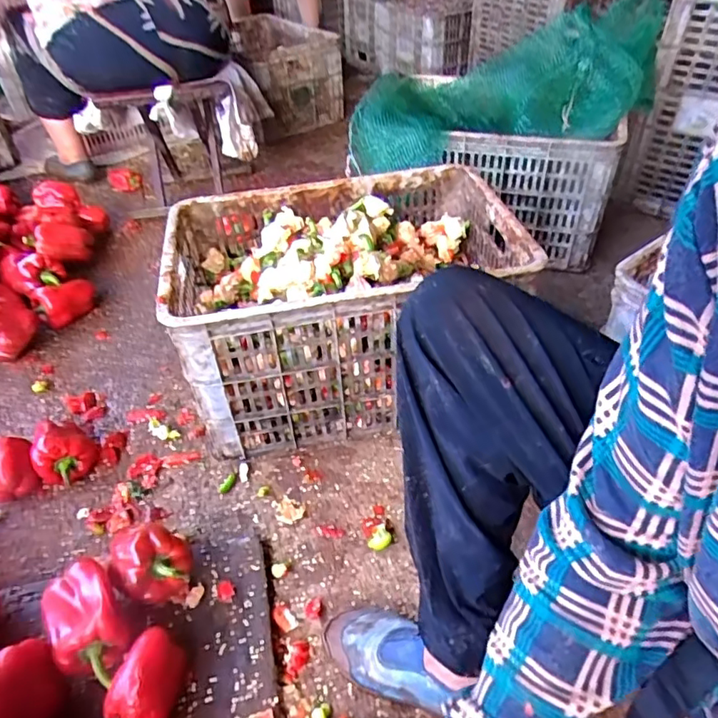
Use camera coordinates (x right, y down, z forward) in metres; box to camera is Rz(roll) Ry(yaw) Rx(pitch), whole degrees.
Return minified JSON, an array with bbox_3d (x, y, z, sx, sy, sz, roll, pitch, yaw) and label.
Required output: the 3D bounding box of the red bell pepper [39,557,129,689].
[{"bbox_3d":[-0.313,0.306,0.637,0.079,0.072,0.125,-27,47,-27],"label":"red bell pepper"}]

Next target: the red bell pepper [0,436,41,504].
[{"bbox_3d":[-0.542,0.173,0.856,0.075,0.072,0.081,-23,45,-23],"label":"red bell pepper"}]

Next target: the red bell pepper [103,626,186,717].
[{"bbox_3d":[-0.227,0.353,0.603,0.071,0.065,0.093,13,43,16],"label":"red bell pepper"}]

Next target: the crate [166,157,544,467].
[{"bbox_3d":[-0.030,-0.100,0.927,0.511,0.277,0.373,-7,41,-7],"label":"crate"}]

